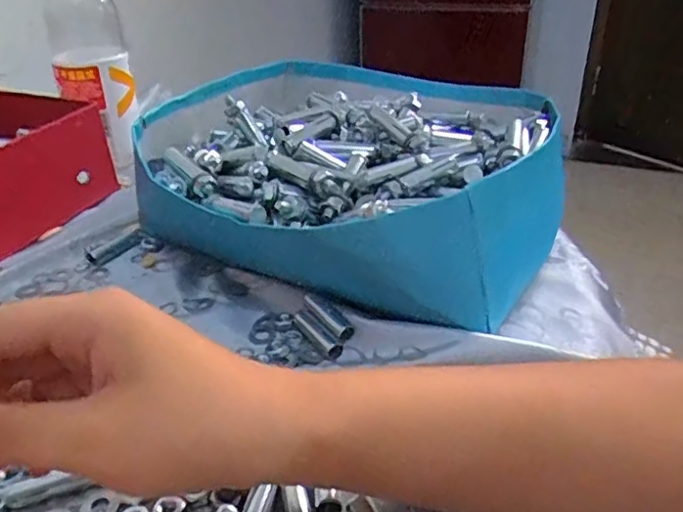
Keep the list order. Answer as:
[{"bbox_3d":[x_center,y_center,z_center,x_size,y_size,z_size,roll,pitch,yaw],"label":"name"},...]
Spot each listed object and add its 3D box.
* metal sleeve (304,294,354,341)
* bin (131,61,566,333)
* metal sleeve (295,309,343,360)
[{"bbox_3d":[-0.008,0.036,0.359,0.011,0.010,0.039,-20,37,-28],"label":"metal sleeve"},{"bbox_3d":[0.011,-0.064,0.443,0.283,0.093,0.272,19,37,28],"label":"bin"},{"bbox_3d":[-0.015,0.045,0.354,0.009,0.007,0.042,-20,37,-28],"label":"metal sleeve"}]

